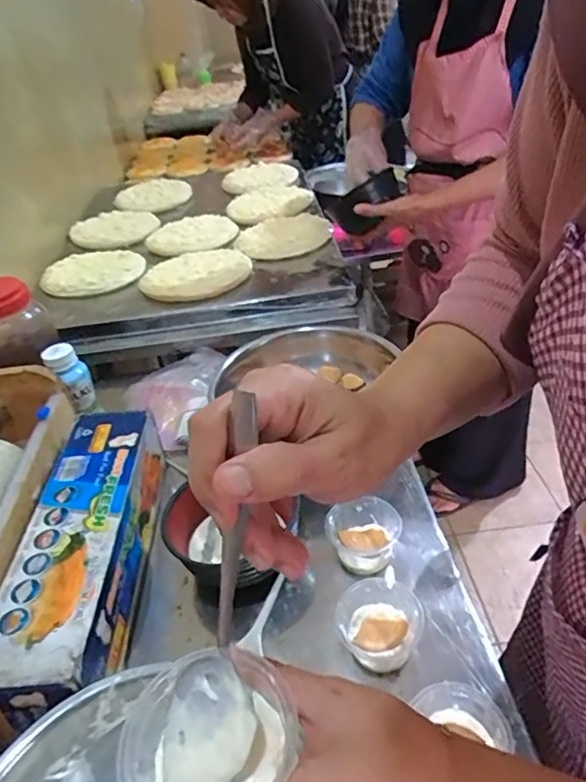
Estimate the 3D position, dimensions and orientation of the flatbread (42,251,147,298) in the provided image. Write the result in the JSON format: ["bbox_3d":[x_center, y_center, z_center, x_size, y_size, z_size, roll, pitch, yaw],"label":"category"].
[{"bbox_3d":[-0.418,-0.250,1.160,0.204,0.030,0.204,-21,38,-19],"label":"flatbread"}]

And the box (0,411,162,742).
[{"bbox_3d":[-0.217,0.163,0.575,0.103,0.087,0.336,-5,35,2],"label":"box"}]

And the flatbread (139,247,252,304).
[{"bbox_3d":[-0.188,-0.231,1.087,0.204,0.028,0.237,-6,35,1],"label":"flatbread"}]

